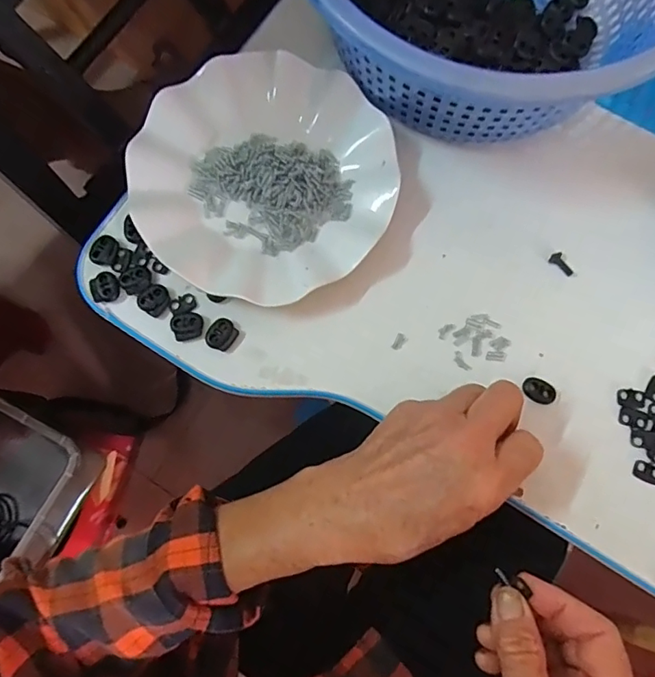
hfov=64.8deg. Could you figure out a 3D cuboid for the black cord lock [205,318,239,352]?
[{"bbox_3d":[-0.071,-0.003,0.348,0.019,0.004,0.022,33,78,6],"label":"black cord lock"}]

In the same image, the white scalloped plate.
[{"bbox_3d":[-0.045,-0.116,0.366,0.178,0.023,0.178,0,77,-1],"label":"white scalloped plate"}]

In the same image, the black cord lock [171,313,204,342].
[{"bbox_3d":[-0.095,-0.009,0.350,0.020,0.004,0.018,-13,78,-4],"label":"black cord lock"}]

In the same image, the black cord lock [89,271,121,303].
[{"bbox_3d":[-0.154,-0.035,0.357,0.020,0.005,0.020,-24,79,-7],"label":"black cord lock"}]

